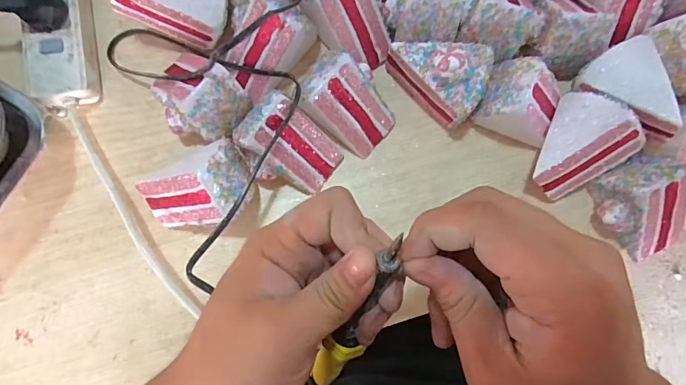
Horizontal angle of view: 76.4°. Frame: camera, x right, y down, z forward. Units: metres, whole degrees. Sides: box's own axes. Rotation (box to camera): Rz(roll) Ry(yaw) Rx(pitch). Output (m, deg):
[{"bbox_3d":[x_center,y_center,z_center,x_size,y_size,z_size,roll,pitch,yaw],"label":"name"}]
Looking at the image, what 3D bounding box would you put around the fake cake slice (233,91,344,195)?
[{"bbox_3d":[-0.047,-0.038,0.374,0.081,0.059,0.065,40,82,3],"label":"fake cake slice"}]

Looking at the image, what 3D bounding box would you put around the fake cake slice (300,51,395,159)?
[{"bbox_3d":[0.004,-0.079,0.381,0.077,0.057,0.068,34,81,2],"label":"fake cake slice"}]

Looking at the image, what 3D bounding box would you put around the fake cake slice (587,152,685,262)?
[{"bbox_3d":[0.269,0.015,0.383,0.067,0.059,0.088,-31,84,-7],"label":"fake cake slice"}]

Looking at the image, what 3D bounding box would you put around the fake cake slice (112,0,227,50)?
[{"bbox_3d":[-0.150,-0.162,0.377,0.089,0.050,0.068,-14,98,-24],"label":"fake cake slice"}]

